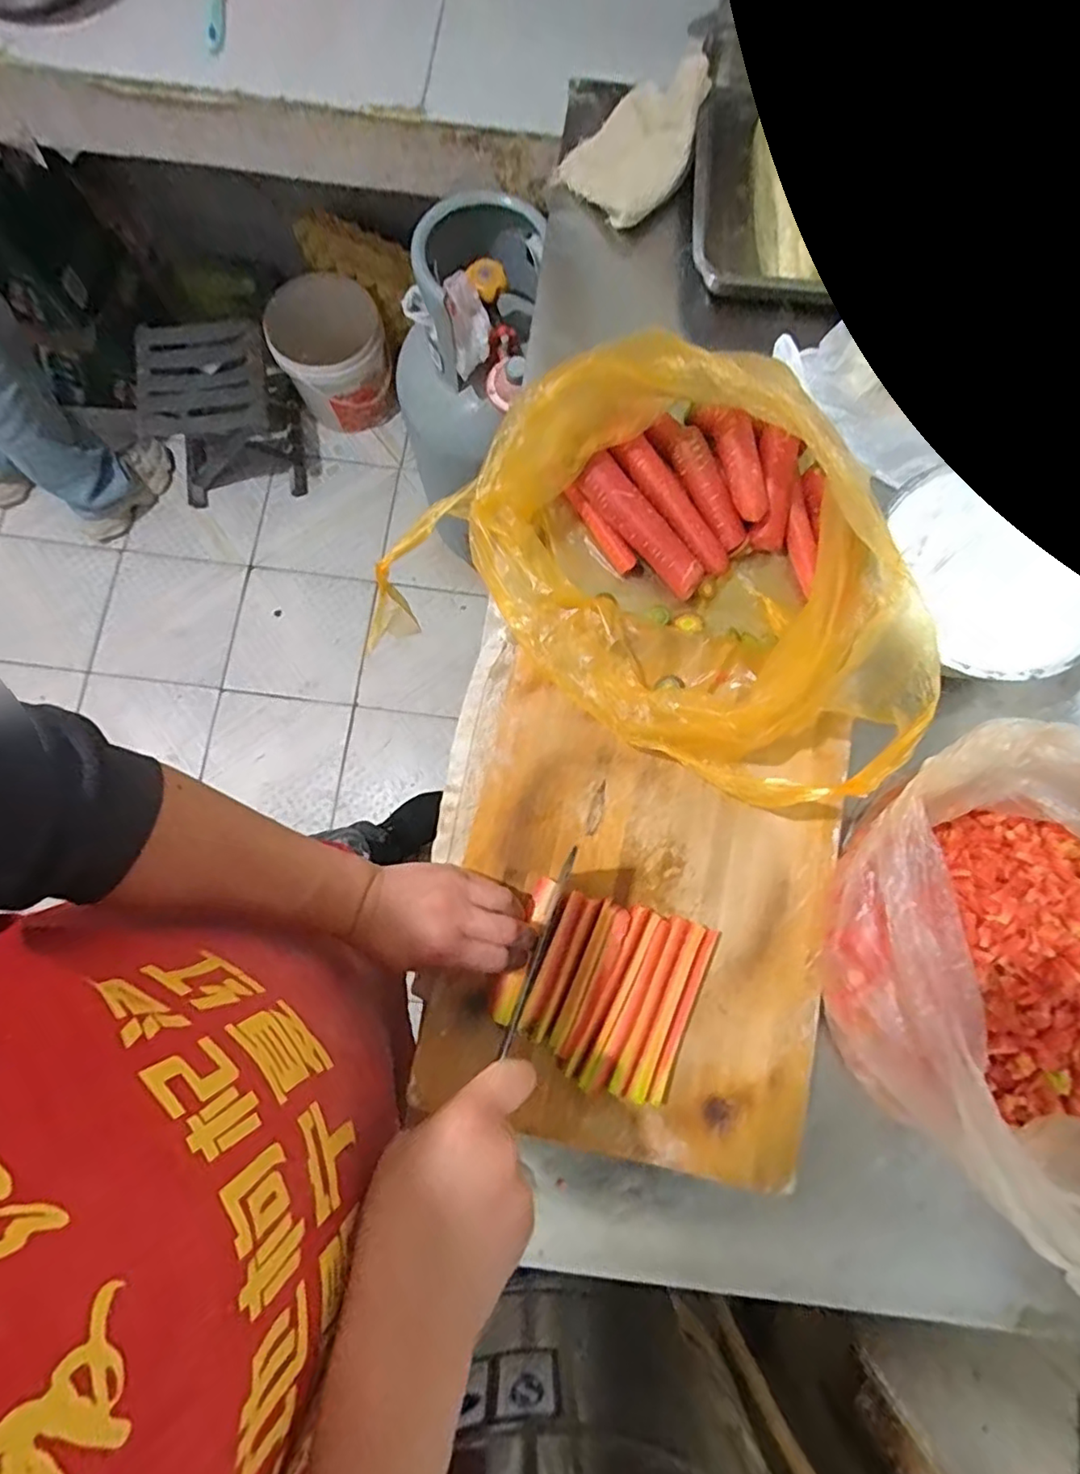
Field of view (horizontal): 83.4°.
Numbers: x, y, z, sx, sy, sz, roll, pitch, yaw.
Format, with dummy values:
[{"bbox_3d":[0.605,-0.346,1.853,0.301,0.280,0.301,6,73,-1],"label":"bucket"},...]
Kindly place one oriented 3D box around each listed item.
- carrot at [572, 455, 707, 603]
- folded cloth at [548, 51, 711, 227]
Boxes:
[{"bbox_3d":[0.097,-0.195,0.563,0.038,0.029,0.147,-45,97,-9],"label":"carrot"},{"bbox_3d":[0.100,-0.633,0.637,0.128,0.060,0.159,32,80,5],"label":"folded cloth"}]

